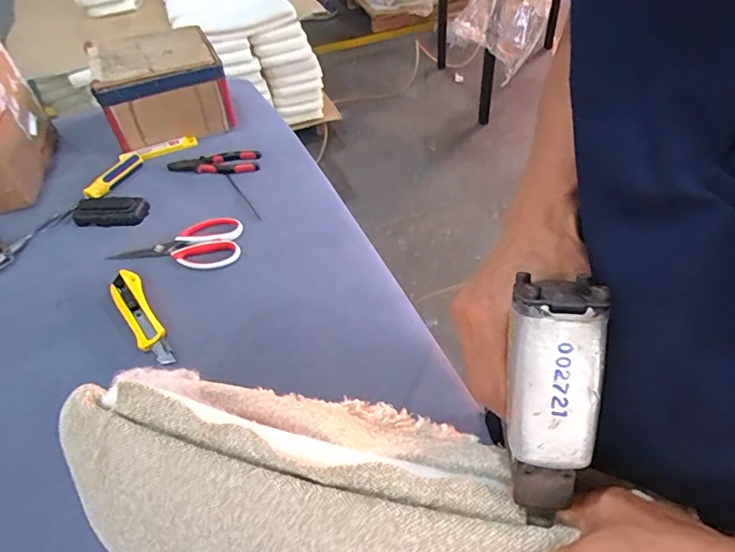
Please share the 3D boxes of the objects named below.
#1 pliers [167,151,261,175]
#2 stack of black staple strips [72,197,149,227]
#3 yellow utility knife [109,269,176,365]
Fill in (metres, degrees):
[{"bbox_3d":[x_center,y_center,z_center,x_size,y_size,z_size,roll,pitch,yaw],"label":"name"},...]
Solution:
[{"bbox_3d":[-0.268,-0.197,0.870,0.160,0.014,0.052,1,45,4],"label":"pliers"},{"bbox_3d":[-0.398,-0.102,0.782,0.114,0.019,0.062,1,45,5],"label":"stack of black staple strips"},{"bbox_3d":[-0.290,0.048,0.633,0.038,0.024,0.173,-26,49,-21],"label":"yellow utility knife"}]

